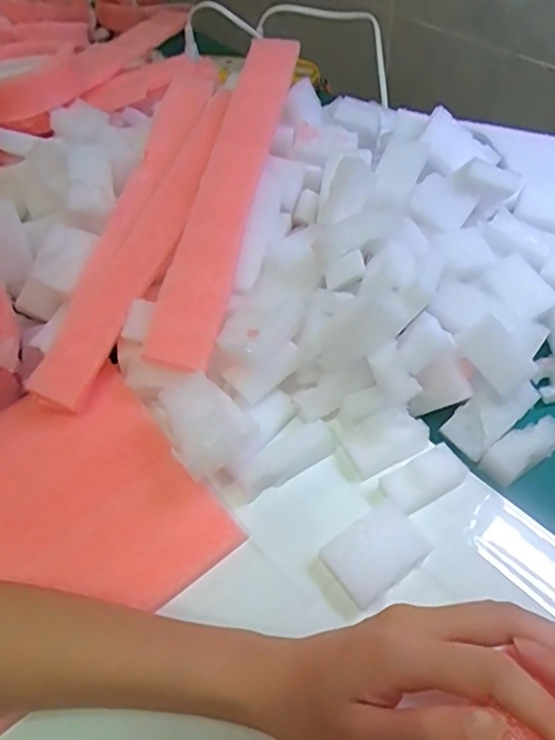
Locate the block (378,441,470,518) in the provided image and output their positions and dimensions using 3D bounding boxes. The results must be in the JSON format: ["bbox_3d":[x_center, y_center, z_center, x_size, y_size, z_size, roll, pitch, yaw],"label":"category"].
[{"bbox_3d":[0.086,0.064,0.348,0.049,0.015,0.028,-24,52,-14],"label":"block"}]

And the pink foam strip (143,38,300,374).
[{"bbox_3d":[-0.034,-0.134,0.429,0.043,0.008,0.291,15,67,-1],"label":"pink foam strip"}]

